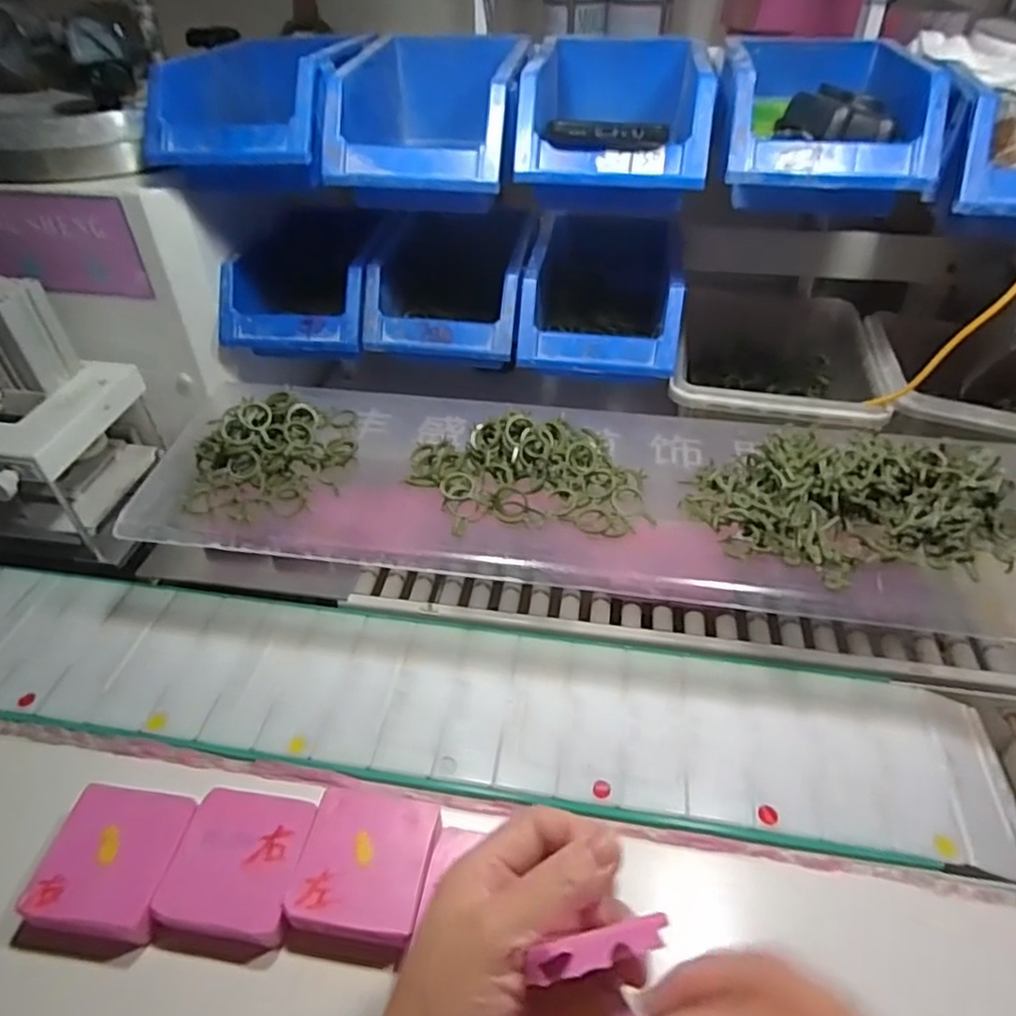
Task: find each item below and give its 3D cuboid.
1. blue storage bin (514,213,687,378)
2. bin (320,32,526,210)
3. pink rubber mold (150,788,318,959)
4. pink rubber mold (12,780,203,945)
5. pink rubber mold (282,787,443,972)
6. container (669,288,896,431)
[{"bbox_3d":[0.079,-0.177,0.563,0.123,0.069,0.167,6,42,6],"label":"blue storage bin"},{"bbox_3d":[-0.055,-0.294,0.514,0.126,0.081,0.204,4,42,4],"label":"bin"},{"bbox_3d":[-0.145,0.194,0.365,0.068,0.019,0.072,6,42,6],"label":"pink rubber mold"},{"bbox_3d":[-0.213,0.193,0.367,0.067,0.023,0.072,4,42,4],"label":"pink rubber mold"},{"bbox_3d":[-0.077,0.194,0.363,0.068,0.019,0.072,7,43,7],"label":"pink rubber mold"},{"bbox_3d":[0.226,-0.121,0.595,0.153,0.073,0.220,10,43,10],"label":"container"}]

